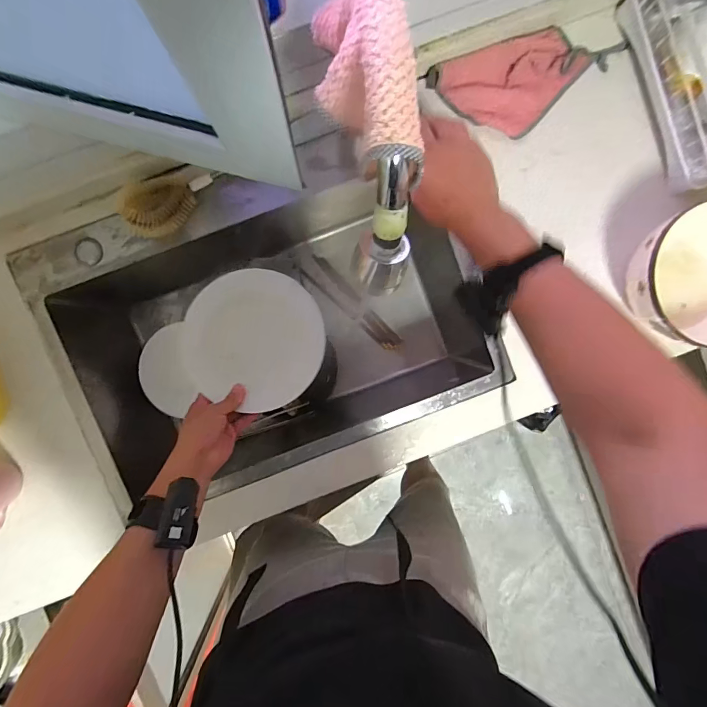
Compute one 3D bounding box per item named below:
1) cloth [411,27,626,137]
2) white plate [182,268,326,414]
[{"bbox_3d":[0.259,-0.404,0.593,0.273,0.019,0.124,-21,94,-1],"label":"cloth"},{"bbox_3d":[-0.154,-0.021,0.607,0.211,0.034,0.199,0,94,-3],"label":"white plate"}]

